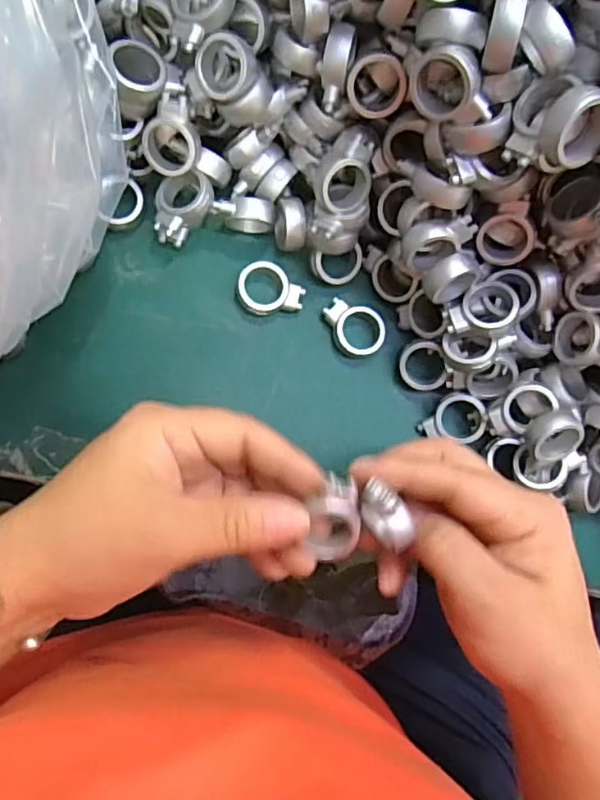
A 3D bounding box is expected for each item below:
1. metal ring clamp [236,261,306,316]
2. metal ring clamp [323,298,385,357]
[{"bbox_3d":[-0.015,-0.055,0.304,0.034,0.010,0.025,27,81,-4],"label":"metal ring clamp"},{"bbox_3d":[0.028,-0.039,0.310,0.033,0.010,0.025,44,80,-2],"label":"metal ring clamp"}]

